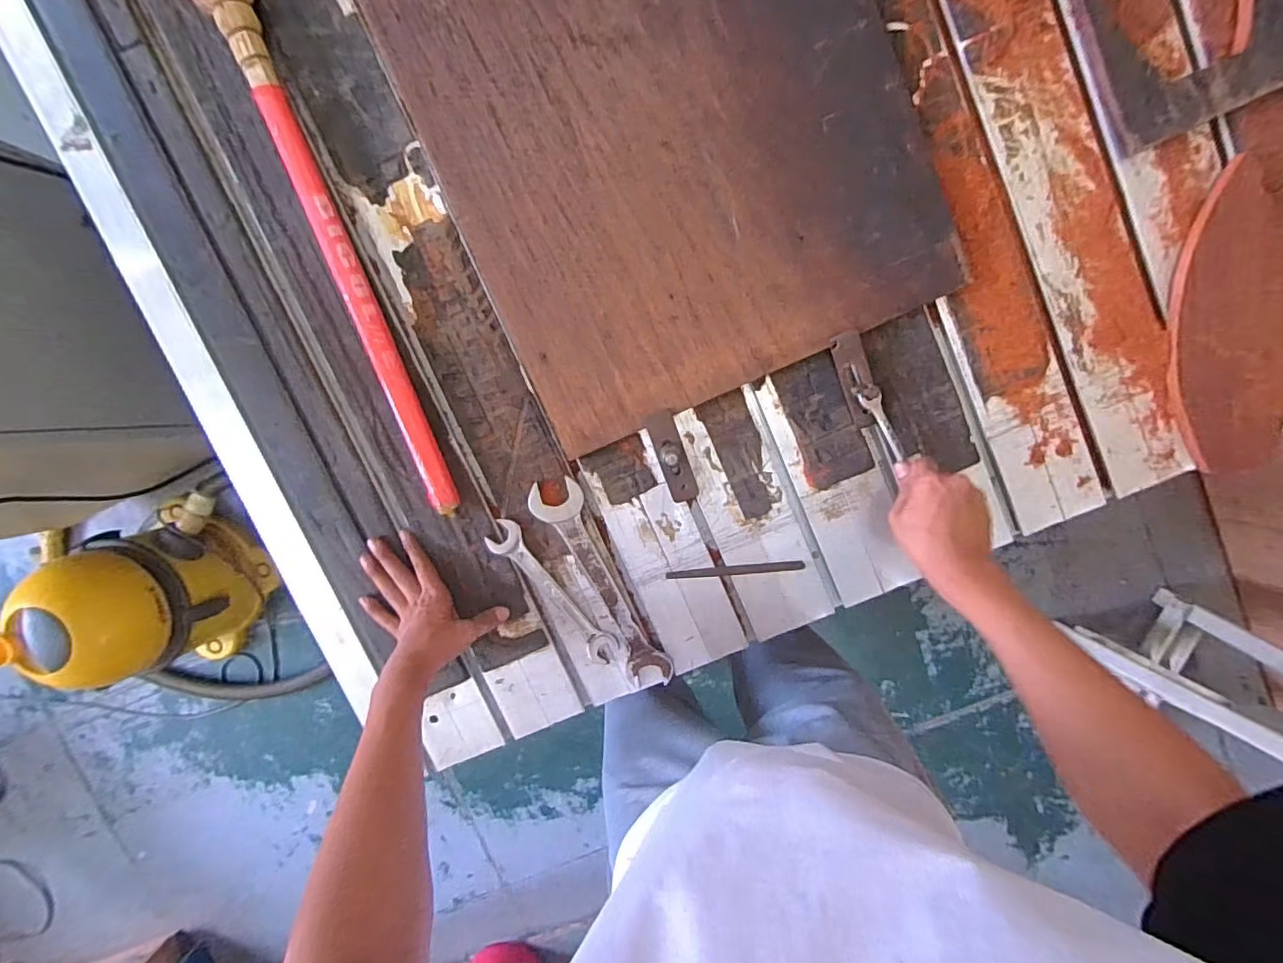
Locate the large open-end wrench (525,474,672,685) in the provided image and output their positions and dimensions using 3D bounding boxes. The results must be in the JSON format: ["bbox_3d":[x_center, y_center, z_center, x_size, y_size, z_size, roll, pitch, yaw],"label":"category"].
[{"bbox_3d":[-0.042,0.114,0.607,0.053,0.011,0.248,-26,96,6],"label":"large open-end wrench"}]

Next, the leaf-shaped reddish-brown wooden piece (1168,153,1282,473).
[{"bbox_3d":[0.581,-0.152,0.540,0.119,0.024,0.279,-6,97,3],"label":"leaf-shaped reddish-brown wooden piece"}]

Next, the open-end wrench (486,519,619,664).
[{"bbox_3d":[-0.094,0.123,0.612,0.038,0.006,0.192,-41,94,7],"label":"open-end wrench"}]

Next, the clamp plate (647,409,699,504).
[{"bbox_3d":[0.033,-0.024,0.585,0.029,0.019,0.097,-19,96,5],"label":"clamp plate"}]

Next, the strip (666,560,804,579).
[{"bbox_3d":[0.102,0.097,0.609,0.146,0.005,0.011,-5,97,3],"label":"strip"}]

